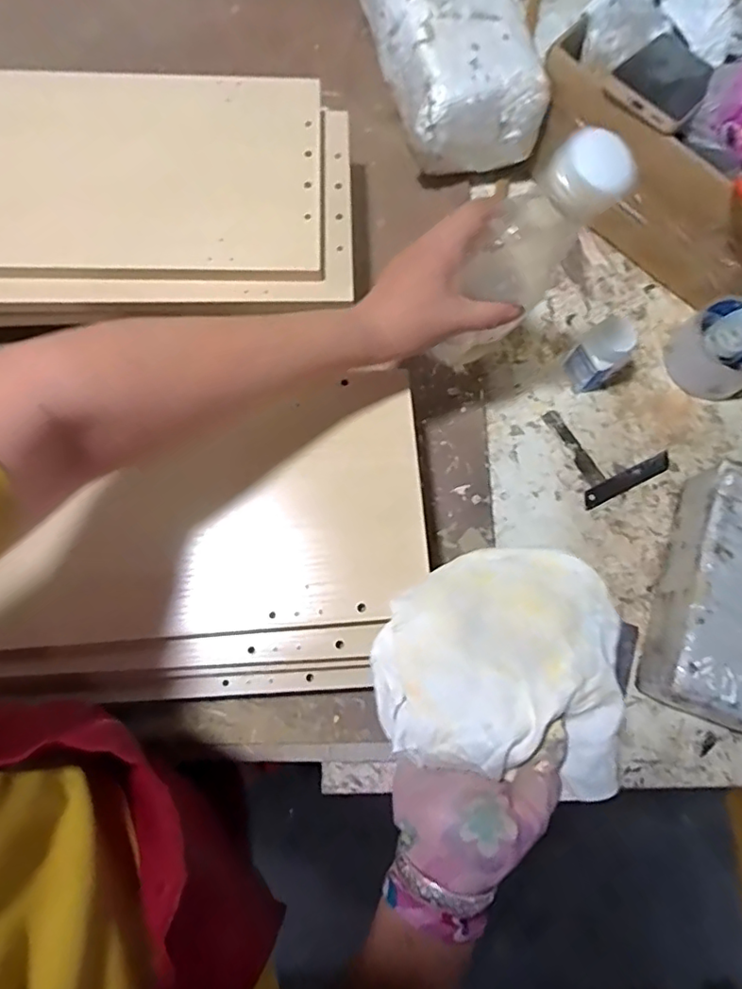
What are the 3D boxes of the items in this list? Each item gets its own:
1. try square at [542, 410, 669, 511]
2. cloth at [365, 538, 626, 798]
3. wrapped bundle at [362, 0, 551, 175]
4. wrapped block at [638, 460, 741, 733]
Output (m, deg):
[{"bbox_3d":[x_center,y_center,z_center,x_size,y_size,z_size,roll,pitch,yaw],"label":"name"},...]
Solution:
[{"bbox_3d":[0.227,-0.048,0.540,0.092,0.004,0.097,-20,78,-6],"label":"try square"},{"bbox_3d":[0.084,0.097,0.340,0.148,0.045,0.132,17,76,2],"label":"cloth"},{"bbox_3d":[0.073,-0.441,0.567,0.125,0.108,0.244,-14,77,-5],"label":"wrapped bundle"},{"bbox_3d":[0.300,0.085,0.475,0.108,0.071,0.204,20,77,3],"label":"wrapped block"}]

